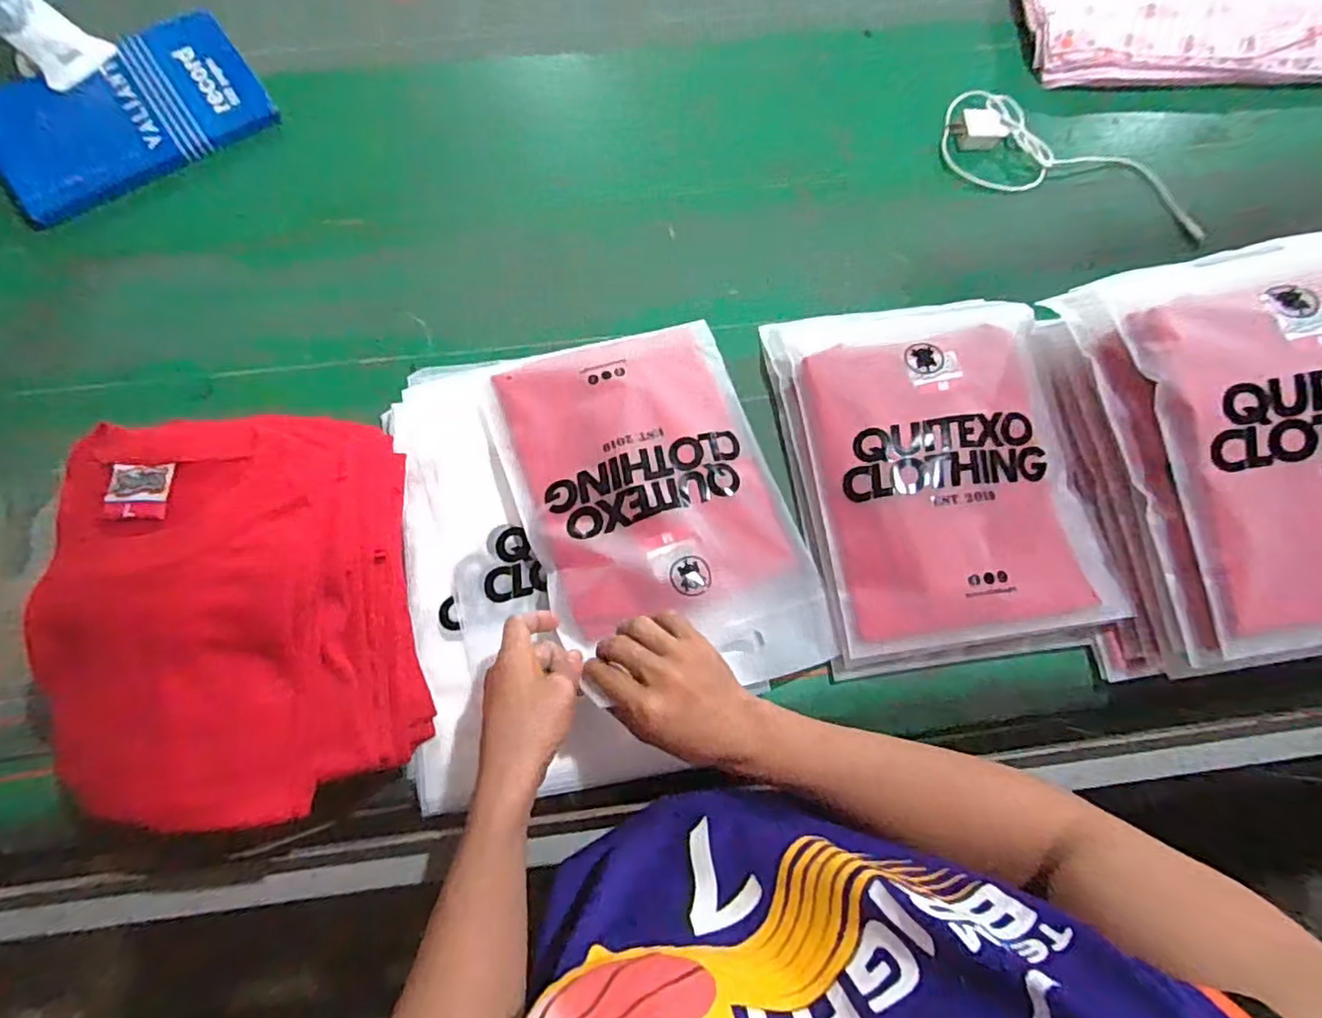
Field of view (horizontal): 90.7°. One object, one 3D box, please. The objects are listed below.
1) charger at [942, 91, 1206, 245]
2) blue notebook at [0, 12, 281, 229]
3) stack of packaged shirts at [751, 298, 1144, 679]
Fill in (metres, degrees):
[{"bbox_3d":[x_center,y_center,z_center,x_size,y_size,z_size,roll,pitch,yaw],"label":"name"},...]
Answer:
[{"bbox_3d":[0.462,-0.386,0.728,0.296,0.027,0.105,24,73,7],"label":"charger"},{"bbox_3d":[-0.606,-0.450,0.738,0.282,0.023,0.190,-36,76,-11],"label":"blue notebook"},{"bbox_3d":[0.246,-0.041,0.594,0.243,0.064,0.345,-6,72,-3],"label":"stack of packaged shirts"}]

